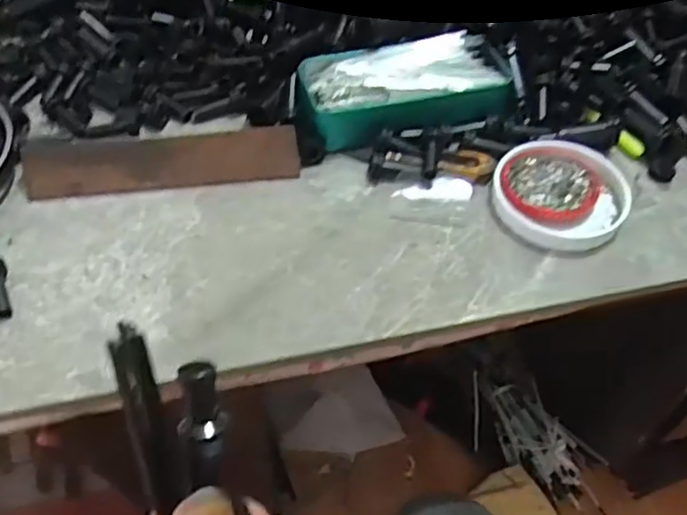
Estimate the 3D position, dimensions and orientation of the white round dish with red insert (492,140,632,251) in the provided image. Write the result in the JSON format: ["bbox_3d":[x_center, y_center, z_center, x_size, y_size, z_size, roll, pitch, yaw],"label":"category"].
[{"bbox_3d":[0.147,-0.044,0.456,0.089,0.014,0.088,1,51,-2],"label":"white round dish with red insert"}]

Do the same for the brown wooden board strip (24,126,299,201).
[{"bbox_3d":[-0.122,-0.063,0.454,0.178,0.037,0.007,-6,8,-7],"label":"brown wooden board strip"}]

